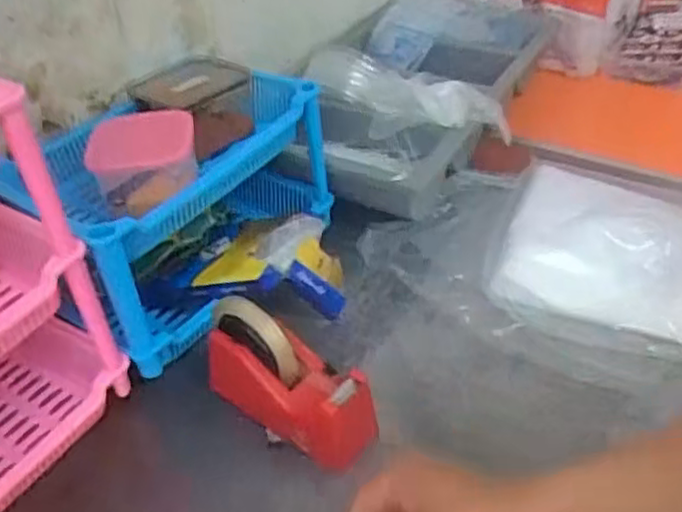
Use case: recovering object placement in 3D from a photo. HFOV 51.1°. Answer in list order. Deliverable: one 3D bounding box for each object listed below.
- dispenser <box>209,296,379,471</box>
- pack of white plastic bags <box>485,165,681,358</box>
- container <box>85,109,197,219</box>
[{"bbox_3d":[-0.041,0.108,0.624,0.172,0.101,0.068,27,50,32],"label":"dispenser"},{"bbox_3d":[0.294,-0.011,0.787,0.228,0.029,0.264,12,44,19],"label":"pack of white plastic bags"},{"bbox_3d":[-0.180,-0.087,0.664,0.096,0.076,0.068,-16,42,-11],"label":"container"}]

